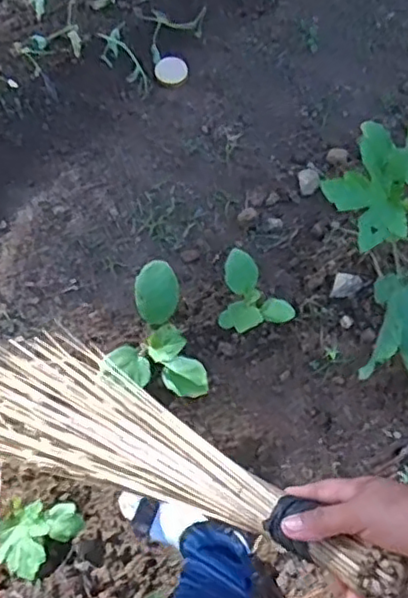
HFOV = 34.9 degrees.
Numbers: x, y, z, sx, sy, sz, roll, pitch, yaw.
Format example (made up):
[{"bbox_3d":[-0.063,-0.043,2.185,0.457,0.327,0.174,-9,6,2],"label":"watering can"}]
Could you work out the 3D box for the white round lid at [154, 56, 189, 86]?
[{"bbox_3d":[-0.072,-0.504,1.436,0.070,0.017,0.064,-1,98,-7],"label":"white round lid"}]

